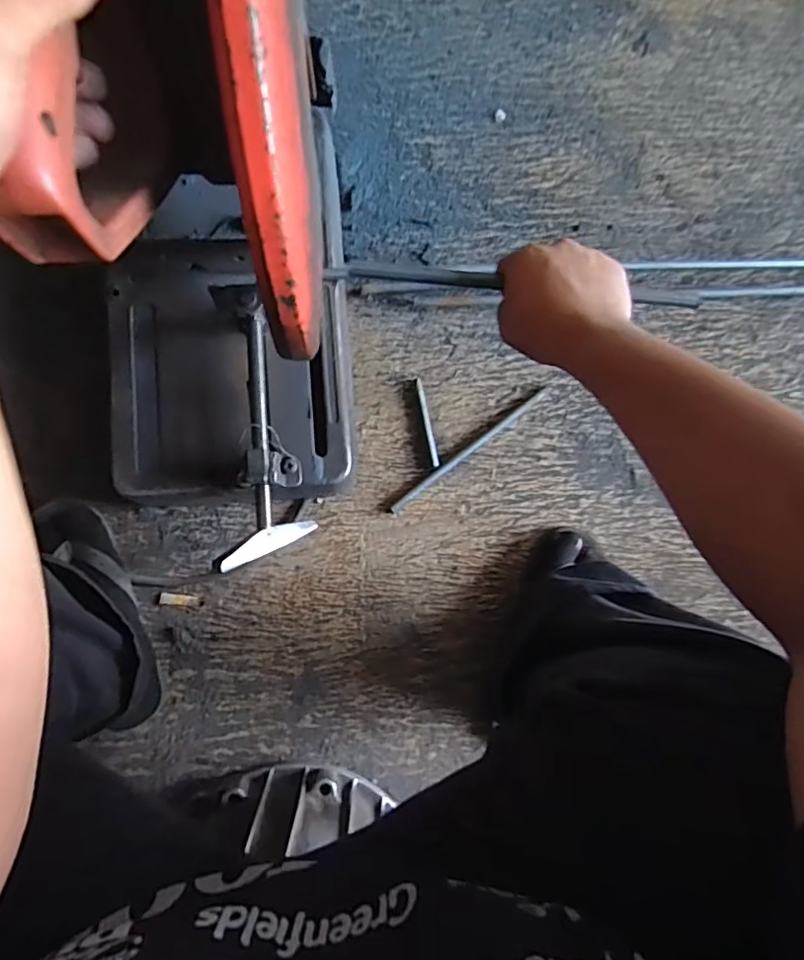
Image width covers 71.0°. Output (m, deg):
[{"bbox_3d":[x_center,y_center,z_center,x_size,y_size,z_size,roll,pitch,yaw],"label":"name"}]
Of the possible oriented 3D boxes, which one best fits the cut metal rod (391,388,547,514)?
[{"bbox_3d":[0.085,-0.039,0.698,0.243,0.007,0.012,-38,90,-8],"label":"cut metal rod"}]

